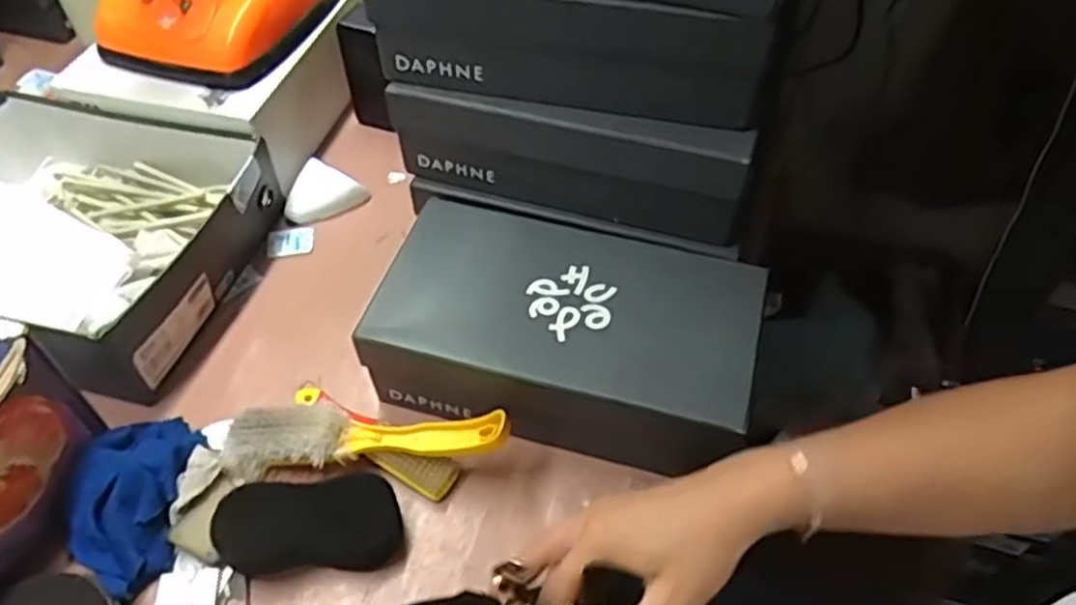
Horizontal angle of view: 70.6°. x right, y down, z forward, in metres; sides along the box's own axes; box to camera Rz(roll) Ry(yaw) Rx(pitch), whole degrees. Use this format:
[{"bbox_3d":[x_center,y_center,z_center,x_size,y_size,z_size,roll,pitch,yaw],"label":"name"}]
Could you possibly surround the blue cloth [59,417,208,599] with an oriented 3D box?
[{"bbox_3d":[-0.313,0.148,0.577,0.086,0.049,0.132,2,51,2],"label":"blue cloth"}]

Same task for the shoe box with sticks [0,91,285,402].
[{"bbox_3d":[-0.469,-0.079,0.718,0.371,0.094,0.249,13,52,10],"label":"shoe box with sticks"}]

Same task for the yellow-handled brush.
[{"bbox_3d":[-0.135,0.104,0.594,0.225,0.054,0.047,-1,51,0],"label":"yellow-handled brush"}]

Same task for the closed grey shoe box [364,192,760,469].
[{"bbox_3d":[0.024,0.027,0.633,0.294,0.098,0.171,14,52,11],"label":"closed grey shoe box"}]

